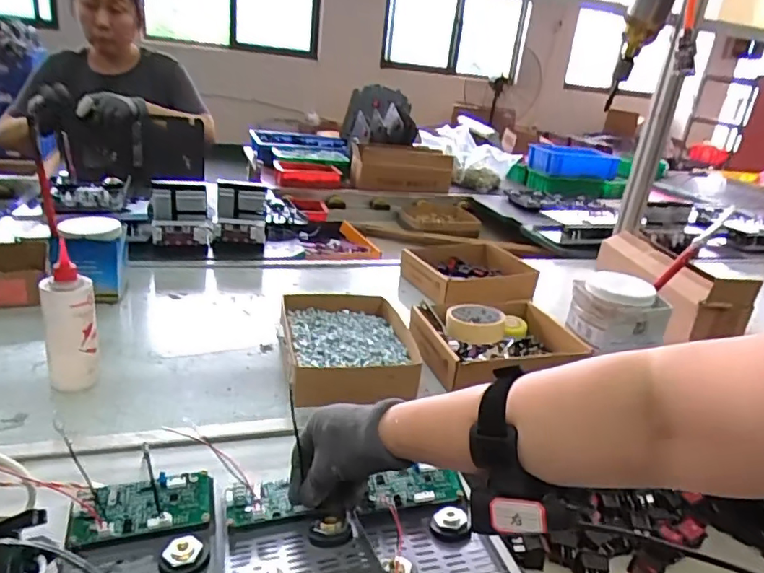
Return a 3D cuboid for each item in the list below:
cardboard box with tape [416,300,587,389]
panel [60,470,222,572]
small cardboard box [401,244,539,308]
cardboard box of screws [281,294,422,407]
[{"bbox_3d":[0.175,0.085,0.844,0.219,0.056,0.189,0,23,-17],"label":"cardboard box with tape"},{"bbox_3d":[-0.188,0.214,0.433,0.115,0.042,0.153,0,23,-17],"label":"panel"},{"bbox_3d":[0.165,-0.014,1.103,0.254,0.083,0.179,0,25,-21],"label":"small cardboard box"},{"bbox_3d":[-0.052,0.086,0.786,0.174,0.058,0.246,2,22,-13],"label":"cardboard box of screws"}]

